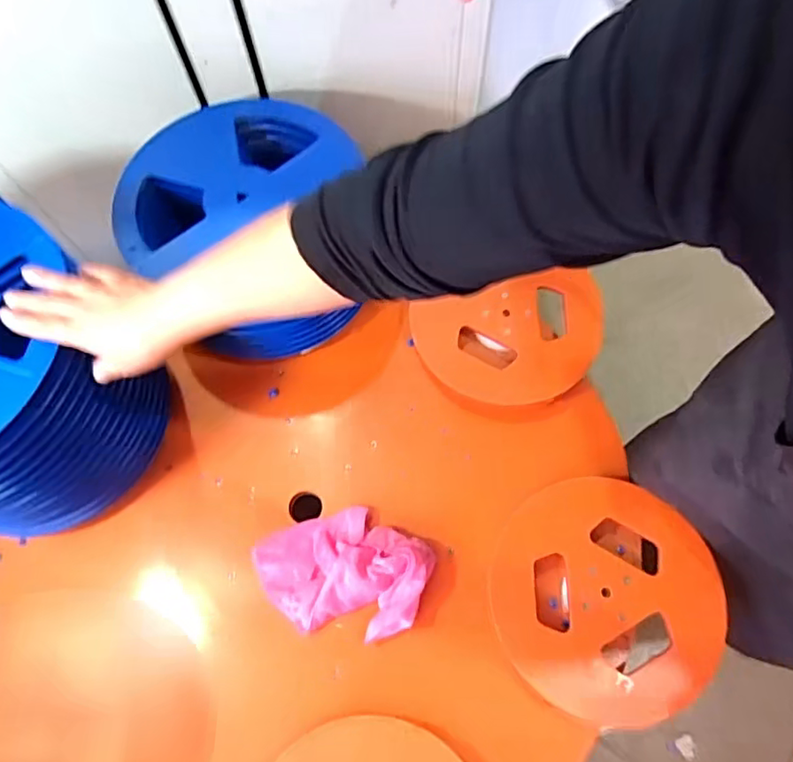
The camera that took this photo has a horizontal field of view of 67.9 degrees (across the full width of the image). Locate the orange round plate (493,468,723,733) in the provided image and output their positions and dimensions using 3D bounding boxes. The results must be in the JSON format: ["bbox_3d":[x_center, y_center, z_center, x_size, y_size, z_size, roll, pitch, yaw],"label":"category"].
[{"bbox_3d":[0.250,0.254,0.706,0.263,0.015,0.265,-2,69,0],"label":"orange round plate"}]

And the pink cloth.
[{"bbox_3d":[-0.070,0.233,0.736,0.224,0.046,0.150,8,69,4],"label":"pink cloth"}]

